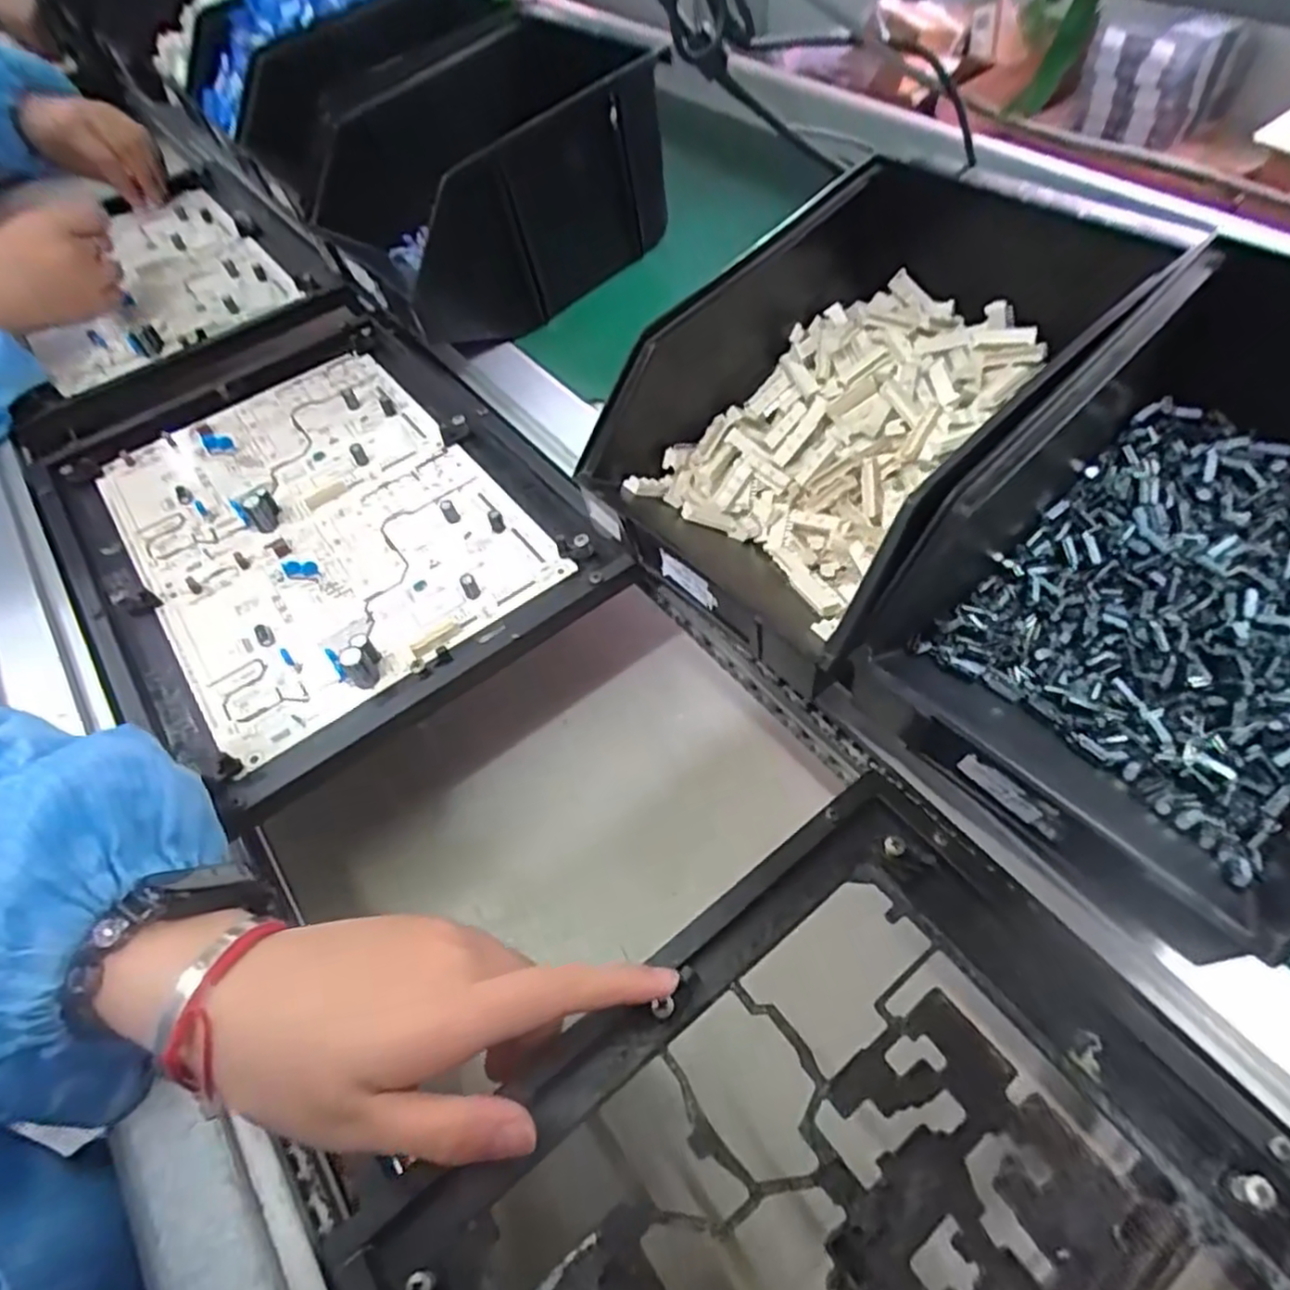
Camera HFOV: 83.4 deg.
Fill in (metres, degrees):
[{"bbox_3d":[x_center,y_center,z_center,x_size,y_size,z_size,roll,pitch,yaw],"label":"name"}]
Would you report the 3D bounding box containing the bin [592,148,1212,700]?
[{"bbox_3d":[0.115,-0.137,0.358,0.143,0.099,0.307,33,62,23],"label":"bin"}]

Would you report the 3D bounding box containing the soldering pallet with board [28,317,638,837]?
[{"bbox_3d":[-0.206,-0.080,0.435,0.248,0.025,0.338,-32,60,-19],"label":"soldering pallet with board"}]

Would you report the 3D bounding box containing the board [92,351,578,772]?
[{"bbox_3d":[-0.201,-0.079,0.436,0.193,0.019,0.277,-32,60,-19],"label":"board"}]

